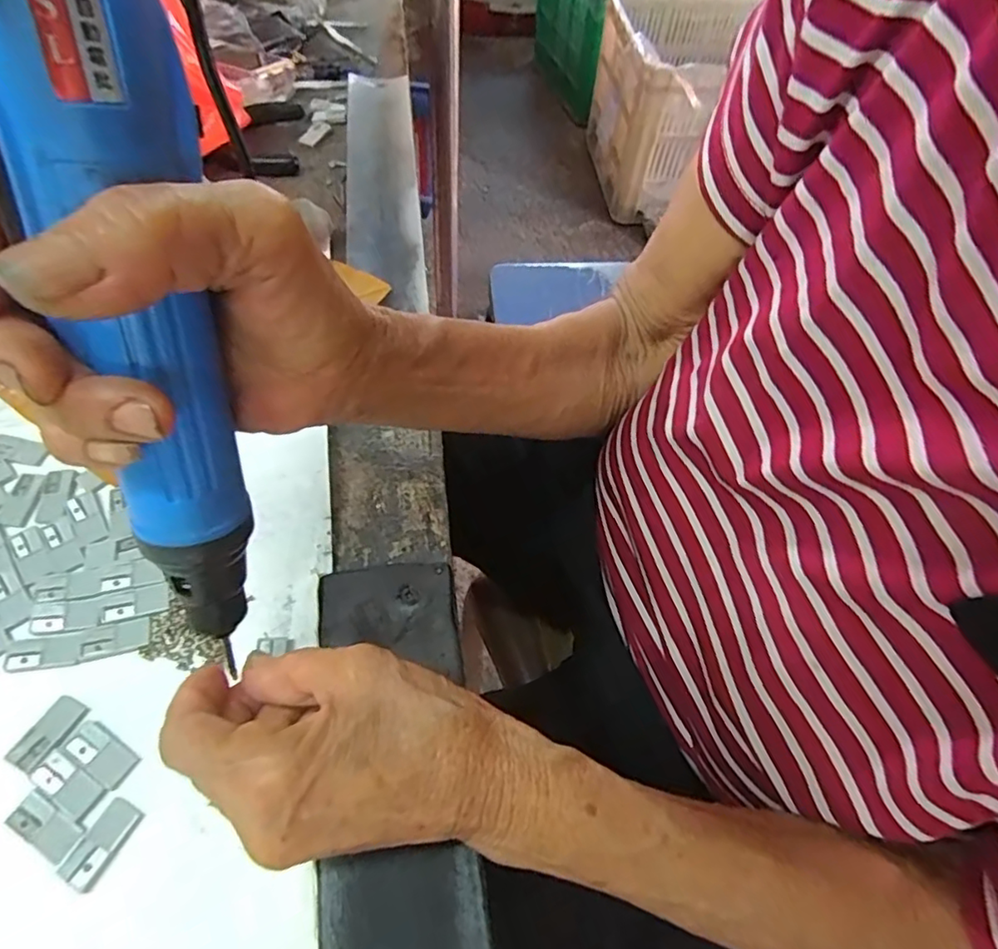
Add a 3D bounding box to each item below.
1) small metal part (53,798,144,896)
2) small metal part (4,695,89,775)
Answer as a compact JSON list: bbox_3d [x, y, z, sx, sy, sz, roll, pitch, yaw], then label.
[{"bbox_3d":[-0.146,0.135,0.213,0.014,0.004,0.028,25,60,13],"label":"small metal part"},{"bbox_3d":[-0.180,0.103,0.233,0.015,0.004,0.027,24,60,12],"label":"small metal part"}]

